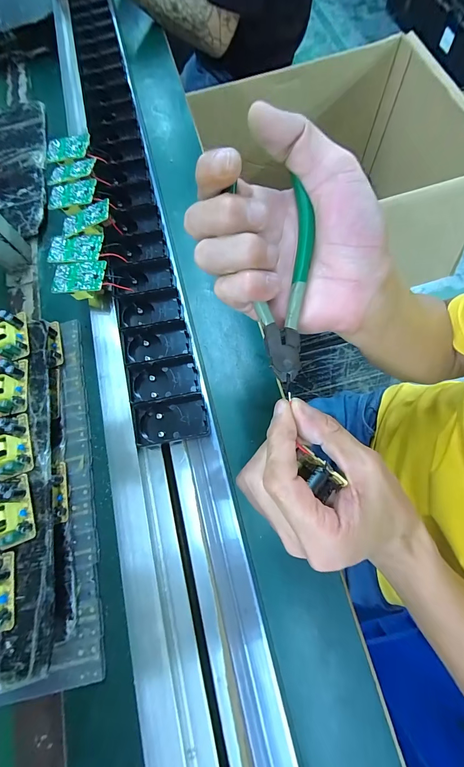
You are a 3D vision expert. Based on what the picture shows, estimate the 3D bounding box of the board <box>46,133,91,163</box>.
[{"bbox_3d":[-0.219,-0.314,0.399,0.065,0.004,0.035,3,85,13],"label":"board"}]

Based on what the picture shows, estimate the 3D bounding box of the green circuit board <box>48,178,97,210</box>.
[{"bbox_3d":[-0.200,-0.237,0.373,0.065,0.004,0.036,-2,78,13],"label":"green circuit board"}]

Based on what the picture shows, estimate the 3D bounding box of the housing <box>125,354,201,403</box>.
[{"bbox_3d":[-0.071,-0.003,0.313,0.073,0.025,0.040,-9,72,2],"label":"housing"}]

